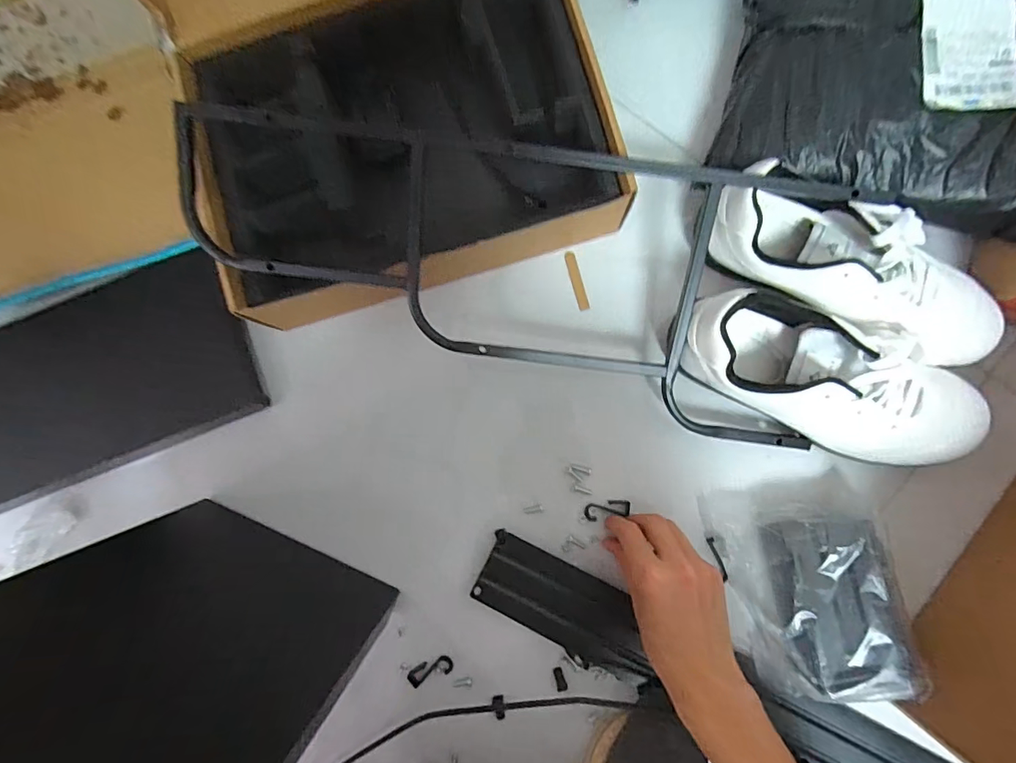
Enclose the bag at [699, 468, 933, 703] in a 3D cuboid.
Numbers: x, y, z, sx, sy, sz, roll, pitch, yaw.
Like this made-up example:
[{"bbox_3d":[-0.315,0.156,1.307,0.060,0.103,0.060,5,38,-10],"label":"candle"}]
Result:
[{"bbox_3d":[0.257,0.172,0.402,0.126,0.065,0.167,-11,85,3],"label":"bag"}]

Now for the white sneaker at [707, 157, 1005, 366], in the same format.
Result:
[{"bbox_3d":[0.301,-0.096,0.410,0.256,0.089,0.113,26,88,5],"label":"white sneaker"}]

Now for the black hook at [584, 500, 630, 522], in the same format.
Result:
[{"bbox_3d":[0.094,0.122,0.447,0.043,0.009,0.015,-11,85,6],"label":"black hook"}]

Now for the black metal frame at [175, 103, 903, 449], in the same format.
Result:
[{"bbox_3d":[0.020,-0.111,0.404,0.549,0.135,0.219,14,87,4],"label":"black metal frame"}]

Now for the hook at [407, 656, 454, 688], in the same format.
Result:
[{"bbox_3d":[-0.073,0.272,0.443,0.044,0.010,0.017,-28,85,1],"label":"hook"}]

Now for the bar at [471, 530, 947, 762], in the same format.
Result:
[{"bbox_3d":[0.192,0.276,0.426,0.472,0.029,0.069,26,88,5],"label":"bar"}]

